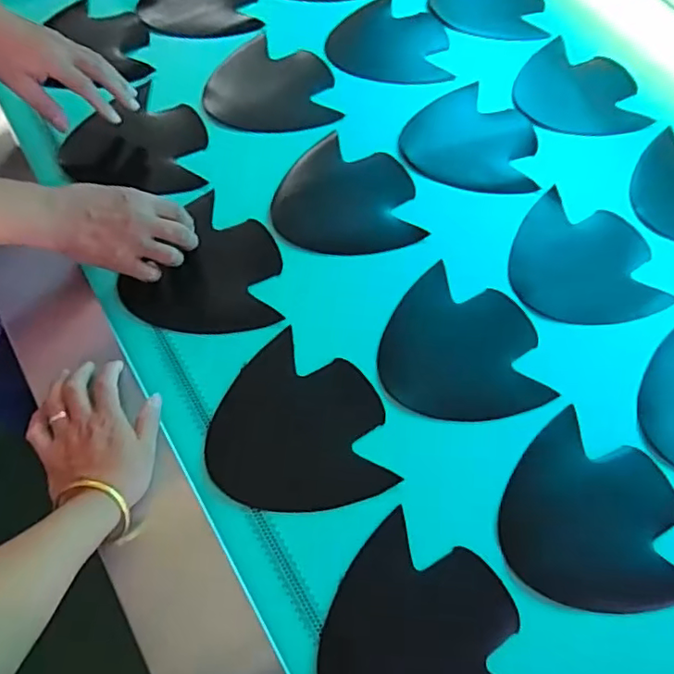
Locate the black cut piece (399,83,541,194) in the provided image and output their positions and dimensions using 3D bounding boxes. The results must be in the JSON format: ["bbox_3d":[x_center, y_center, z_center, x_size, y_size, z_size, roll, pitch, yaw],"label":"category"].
[{"bbox_3d":[0.186,-0.280,0.802,0.180,0.007,0.182,11,63,3],"label":"black cut piece"}]

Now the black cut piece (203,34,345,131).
[{"bbox_3d":[-0.095,-0.364,0.828,0.177,0.007,0.176,-2,63,-3],"label":"black cut piece"}]

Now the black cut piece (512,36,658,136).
[{"bbox_3d":[0.350,-0.370,0.854,0.185,0.007,0.180,-7,64,-9],"label":"black cut piece"}]

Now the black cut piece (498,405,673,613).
[{"bbox_3d":[0.252,0.169,0.575,0.173,0.012,0.182,2,64,1],"label":"black cut piece"}]

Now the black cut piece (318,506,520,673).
[{"bbox_3d":[0.082,0.277,0.514,0.186,0.007,0.171,31,68,11],"label":"black cut piece"}]

